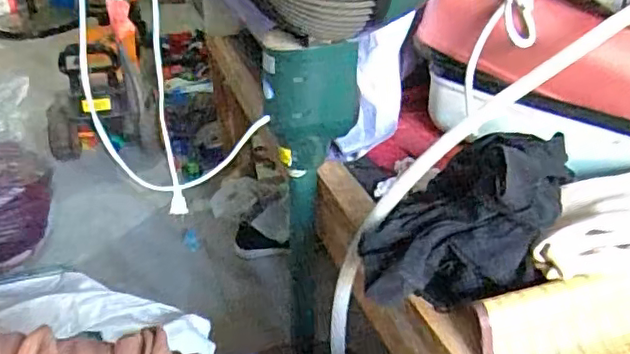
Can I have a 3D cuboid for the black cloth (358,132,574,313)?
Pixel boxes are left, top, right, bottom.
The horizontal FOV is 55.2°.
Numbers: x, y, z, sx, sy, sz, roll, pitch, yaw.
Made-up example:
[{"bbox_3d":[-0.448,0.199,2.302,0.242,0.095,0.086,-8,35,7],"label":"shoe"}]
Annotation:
[{"bbox_3d":[0.158,0.037,0.639,0.174,0.121,0.206,15,36,24],"label":"black cloth"}]

